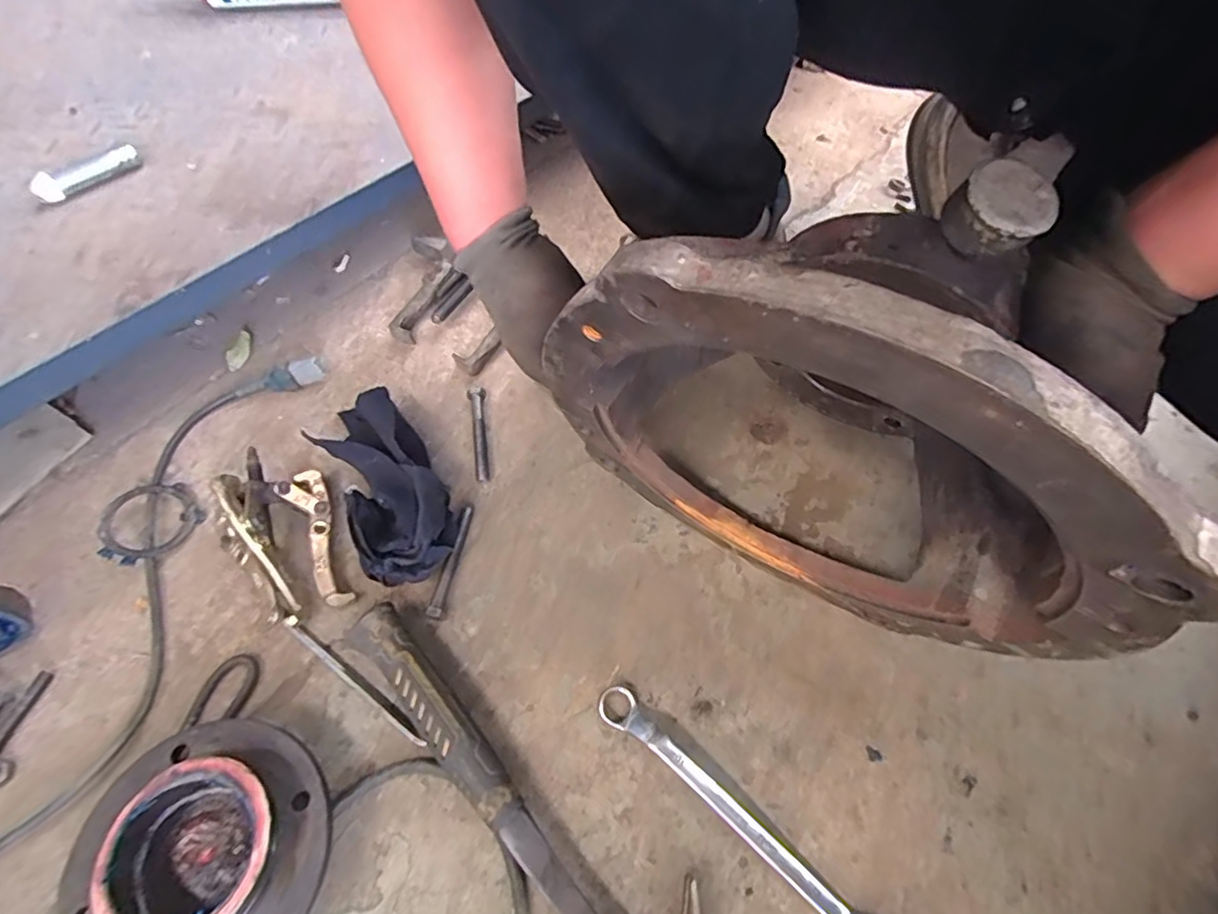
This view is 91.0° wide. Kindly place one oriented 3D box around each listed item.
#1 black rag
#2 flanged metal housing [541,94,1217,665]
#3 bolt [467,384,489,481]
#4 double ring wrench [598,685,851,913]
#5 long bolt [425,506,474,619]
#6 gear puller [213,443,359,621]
[{"bbox_3d":[-0.194,0.016,0.510,0.083,0.054,0.191,-28,65,-15],"label":"black rag"},{"bbox_3d":[0.134,-0.017,0.355,0.305,0.304,0.151,30,65,15],"label":"flanged metal housing"},{"bbox_3d":[-0.122,-0.023,0.559,0.015,0.014,0.100,-6,61,-4],"label":"bolt"},{"bbox_3d":[0.095,0.252,0.412,0.256,0.021,0.027,37,67,18],"label":"double ring wrench"},{"bbox_3d":[-0.132,0.085,0.497,0.013,0.017,0.098,9,61,4],"label":"long bolt"},{"bbox_3d":[-0.267,0.058,0.476,0.087,0.069,0.148,-28,65,-15],"label":"gear puller"}]

